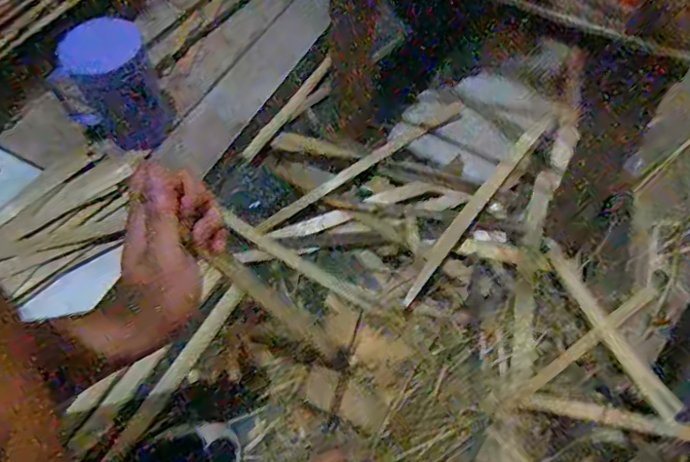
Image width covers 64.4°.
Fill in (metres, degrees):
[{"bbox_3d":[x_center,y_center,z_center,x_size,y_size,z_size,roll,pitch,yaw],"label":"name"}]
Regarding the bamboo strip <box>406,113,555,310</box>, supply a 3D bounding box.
[{"bbox_3d":[0.179,-0.039,0.718,0.021,0.011,0.340,39,73,9],"label":"bamboo strip"}]

